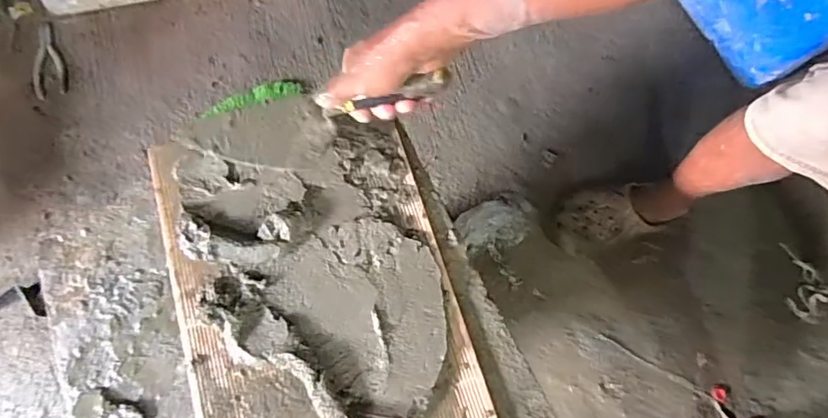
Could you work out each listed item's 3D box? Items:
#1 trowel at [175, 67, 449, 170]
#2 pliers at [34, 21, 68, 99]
[{"bbox_3d":[-0.108,-0.098,0.544,0.307,0.059,0.094,-6,71,21],"label":"trowel"},{"bbox_3d":[-0.755,-0.309,1.028,0.061,0.011,0.171,-19,74,-8],"label":"pliers"}]

